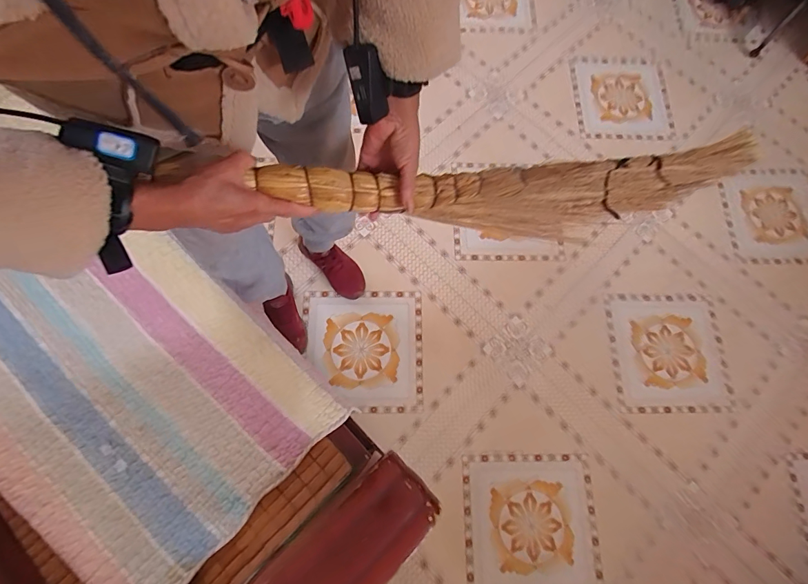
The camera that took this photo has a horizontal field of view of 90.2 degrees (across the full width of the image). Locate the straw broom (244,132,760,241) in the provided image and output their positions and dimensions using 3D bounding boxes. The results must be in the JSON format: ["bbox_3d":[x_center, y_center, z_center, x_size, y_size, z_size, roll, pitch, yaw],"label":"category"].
[{"bbox_3d":[0.126,-0.122,0.544,0.595,0.226,0.040,-2,78,-10],"label":"straw broom"}]

